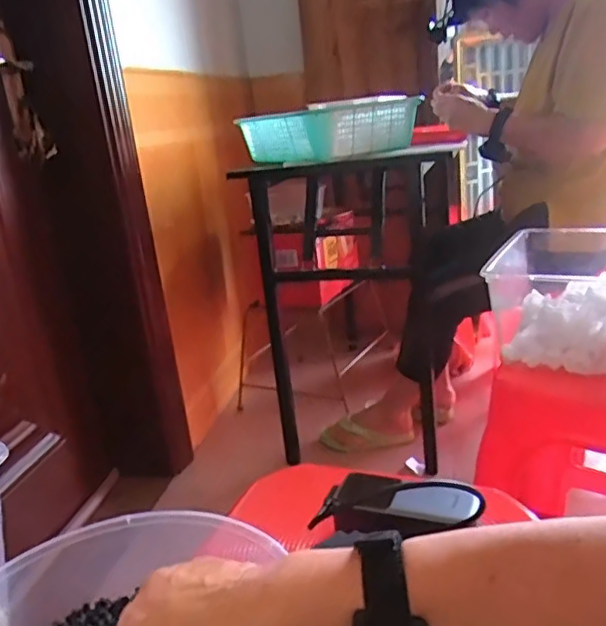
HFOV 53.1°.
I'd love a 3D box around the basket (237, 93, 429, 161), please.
[{"bbox_3d":[0.064,-0.412,1.378,0.297,0.097,0.338,-16,20,-26],"label":"basket"}]

